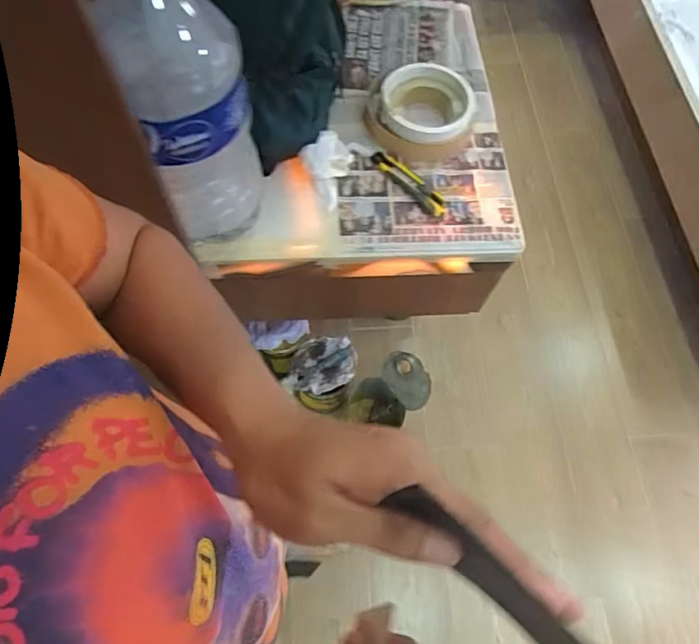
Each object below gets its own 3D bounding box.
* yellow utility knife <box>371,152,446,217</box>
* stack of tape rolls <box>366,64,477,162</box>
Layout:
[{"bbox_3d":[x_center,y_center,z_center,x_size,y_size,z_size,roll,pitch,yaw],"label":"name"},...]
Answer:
[{"bbox_3d":[0.103,-0.235,0.871,0.040,0.019,0.153,-38,72,-17],"label":"yellow utility knife"},{"bbox_3d":[0.123,-0.370,0.909,0.179,0.066,0.185,8,66,2],"label":"stack of tape rolls"}]

